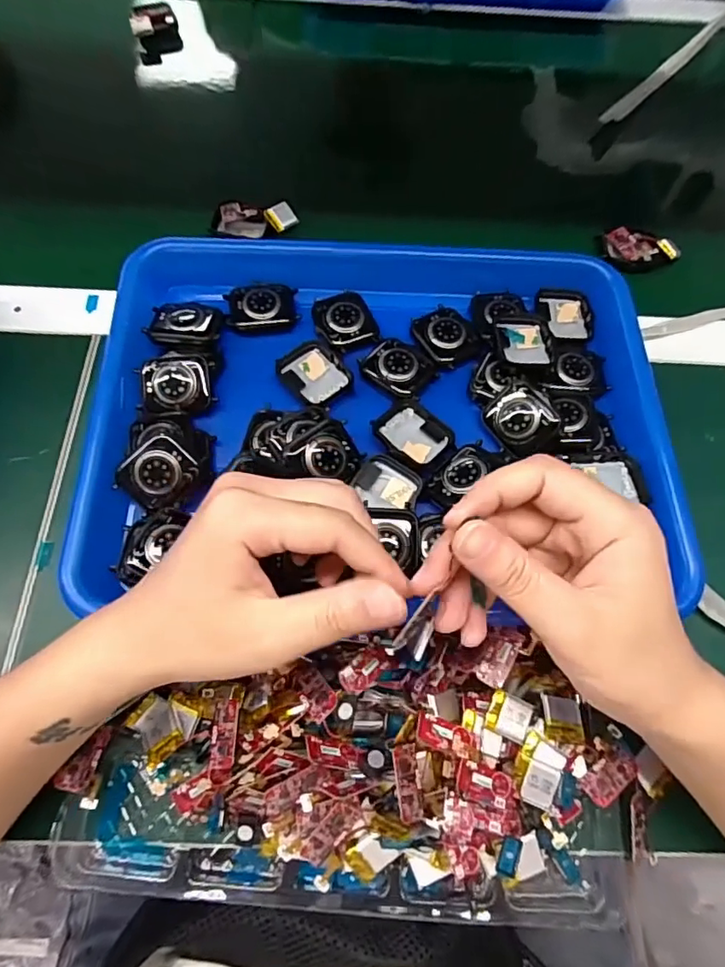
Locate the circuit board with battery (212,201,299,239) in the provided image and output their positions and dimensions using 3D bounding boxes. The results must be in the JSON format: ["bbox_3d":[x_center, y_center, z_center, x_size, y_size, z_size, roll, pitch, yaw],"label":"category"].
[{"bbox_3d":[-0.082,-0.202,0.409,0.060,0.023,0.023,1,66,-2],"label":"circuit board with battery"}]

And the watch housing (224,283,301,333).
[{"bbox_3d":[-0.066,-0.115,0.348,0.044,0.009,0.035,-6,67,-5],"label":"watch housing"}]

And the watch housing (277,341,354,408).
[{"bbox_3d":[-0.029,-0.068,0.331,0.035,0.009,0.042,-41,74,-18],"label":"watch housing"}]

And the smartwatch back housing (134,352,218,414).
[{"bbox_3d":[-0.111,-0.059,0.314,0.043,0.010,0.037,-6,67,-5],"label":"smartwatch back housing"}]

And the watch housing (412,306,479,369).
[{"bbox_3d":[0.053,-0.097,0.346,0.036,0.006,0.043,-20,69,-11],"label":"watch housing"}]

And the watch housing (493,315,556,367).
[{"bbox_3d":[0.103,-0.090,0.340,0.036,0.011,0.041,-5,66,-5],"label":"watch housing"}]

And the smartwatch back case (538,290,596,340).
[{"bbox_3d":[0.137,-0.114,0.359,0.033,0.007,0.040,-5,66,-5],"label":"smartwatch back case"}]

